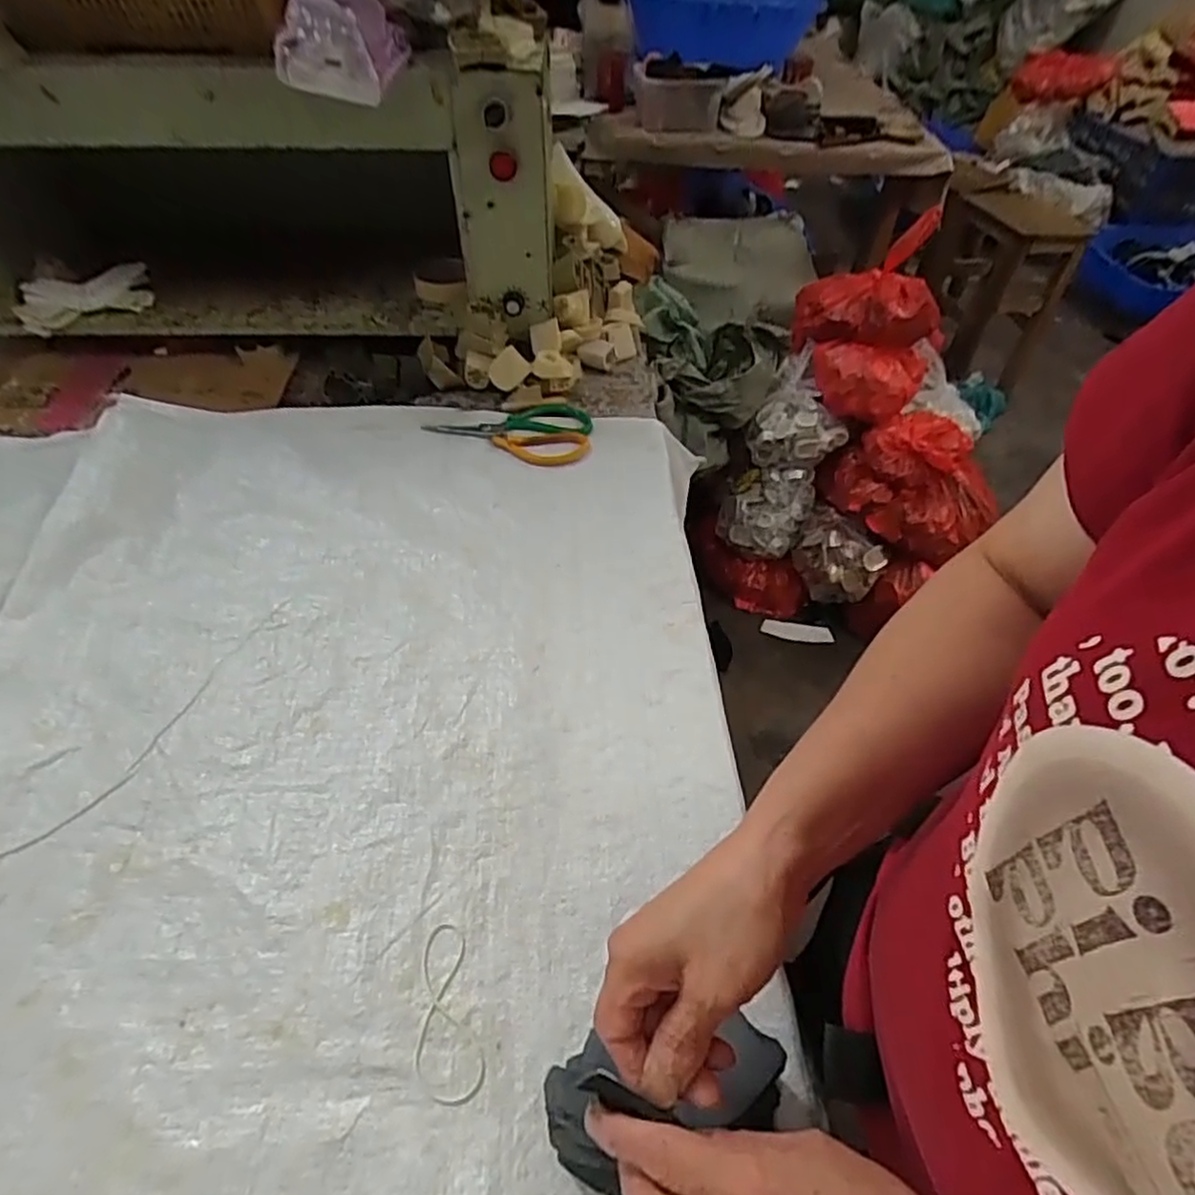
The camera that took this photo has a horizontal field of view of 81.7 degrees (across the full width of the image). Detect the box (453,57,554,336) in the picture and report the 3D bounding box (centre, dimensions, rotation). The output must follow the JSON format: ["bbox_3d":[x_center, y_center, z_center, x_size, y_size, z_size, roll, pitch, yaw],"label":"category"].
[{"bbox_3d":[-0.100,-0.416,0.748,0.097,0.245,0.042,-5,50,-9],"label":"box"}]

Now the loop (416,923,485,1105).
[{"bbox_3d":[-0.096,0.258,0.432,0.039,0.004,0.099,-11,52,-12],"label":"loop"}]

